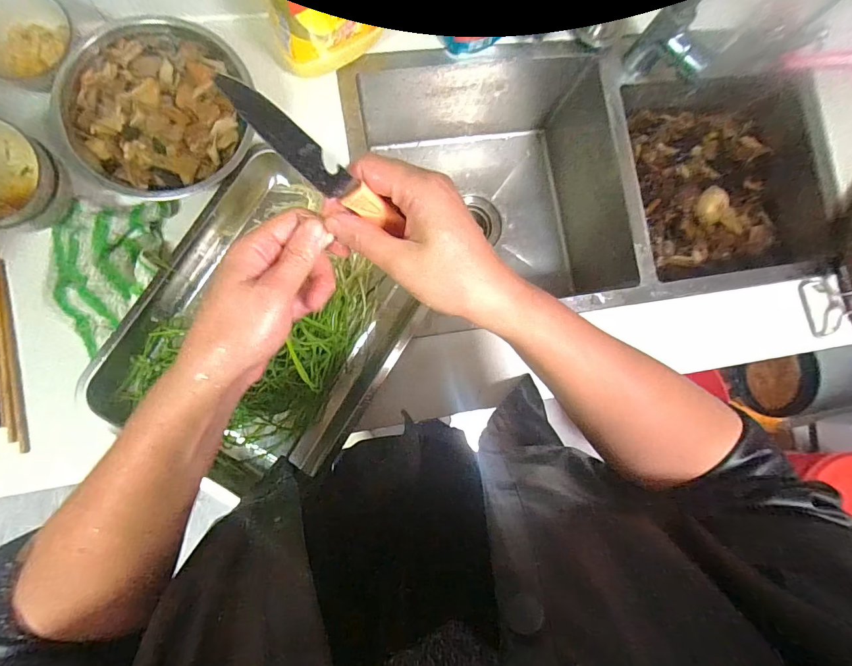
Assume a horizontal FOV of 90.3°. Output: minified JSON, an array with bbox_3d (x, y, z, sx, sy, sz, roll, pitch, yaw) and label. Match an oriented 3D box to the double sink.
[{"bbox_3d":[0.278,-0.238,0.722,0.689,0.190,0.397,-9,87,-6],"label":"double sink"}]

